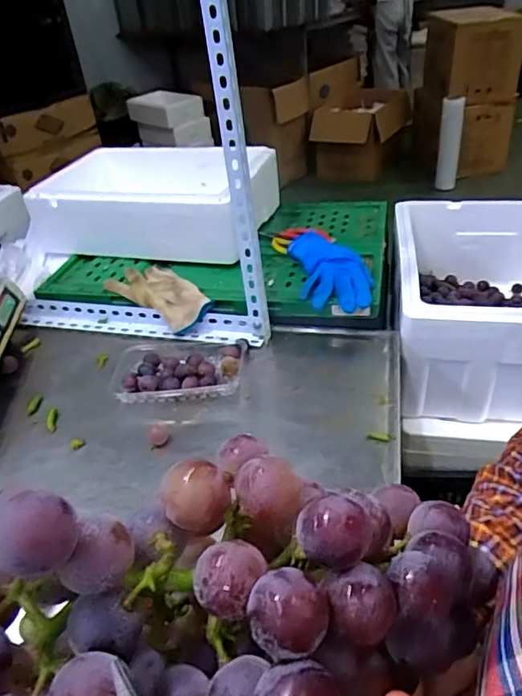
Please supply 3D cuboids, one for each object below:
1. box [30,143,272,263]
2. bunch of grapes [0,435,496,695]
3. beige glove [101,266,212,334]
[{"bbox_3d":[-0.199,-0.270,1.045,0.469,0.151,0.265,8,38,19],"label":"box"},{"bbox_3d":[-0.005,0.085,0.187,0.197,0.073,0.082,-1,30,-15],"label":"bunch of grapes"},{"bbox_3d":[-0.168,-0.082,0.905,0.202,0.054,0.095,27,48,37],"label":"beige glove"}]

